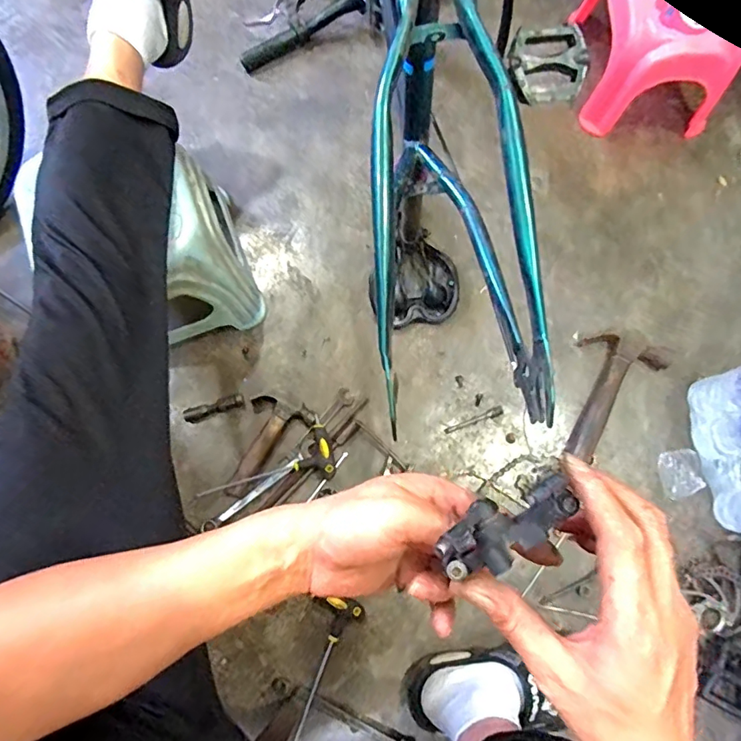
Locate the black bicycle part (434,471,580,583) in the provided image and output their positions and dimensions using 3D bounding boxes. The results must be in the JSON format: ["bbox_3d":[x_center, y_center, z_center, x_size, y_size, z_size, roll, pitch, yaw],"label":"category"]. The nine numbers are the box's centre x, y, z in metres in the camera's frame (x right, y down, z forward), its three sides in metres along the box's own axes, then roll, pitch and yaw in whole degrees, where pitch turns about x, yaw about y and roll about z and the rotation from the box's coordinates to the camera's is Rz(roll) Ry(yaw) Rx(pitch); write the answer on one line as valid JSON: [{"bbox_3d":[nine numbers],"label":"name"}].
[{"bbox_3d":[0.077,0.090,0.285,0.084,0.032,0.033,-33,79,7],"label":"black bicycle part"}]

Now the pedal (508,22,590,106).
[{"bbox_3d":[0.191,-0.328,0.540,0.087,0.027,0.075,-7,99,-5],"label":"pedal"}]

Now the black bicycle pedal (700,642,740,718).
[{"bbox_3d":[0.524,0.444,0.716,0.072,0.026,0.087,29,78,6],"label":"black bicycle pedal"}]

